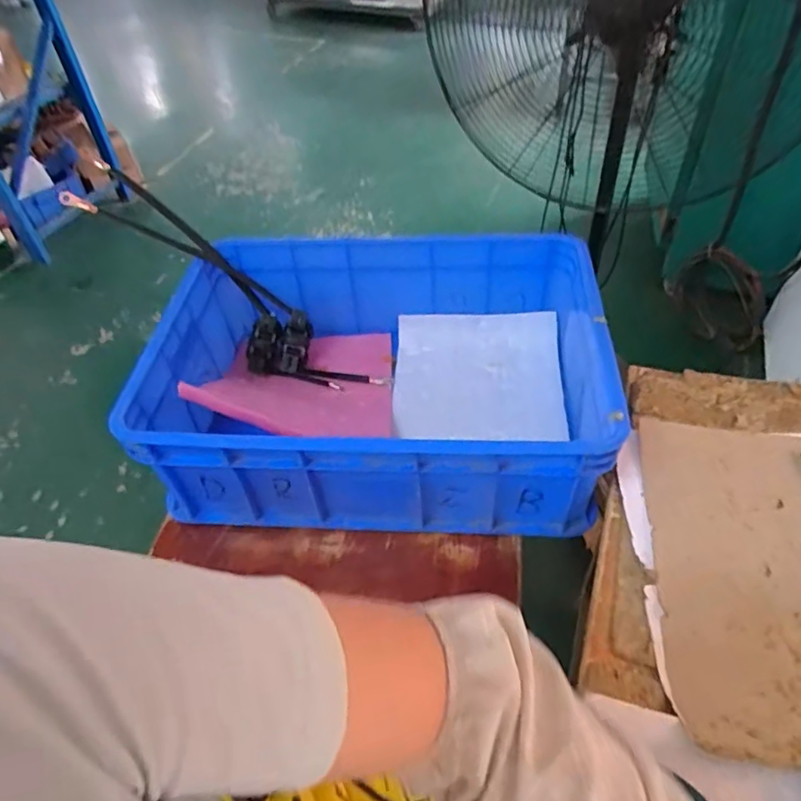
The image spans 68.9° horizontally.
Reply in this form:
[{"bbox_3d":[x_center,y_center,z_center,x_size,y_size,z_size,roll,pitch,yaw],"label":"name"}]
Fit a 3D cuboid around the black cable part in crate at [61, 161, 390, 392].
[{"bbox_3d":[-0.280,-0.174,0.989,0.568,0.096,0.112,42,58,-3],"label":"black cable part in crate"}]

